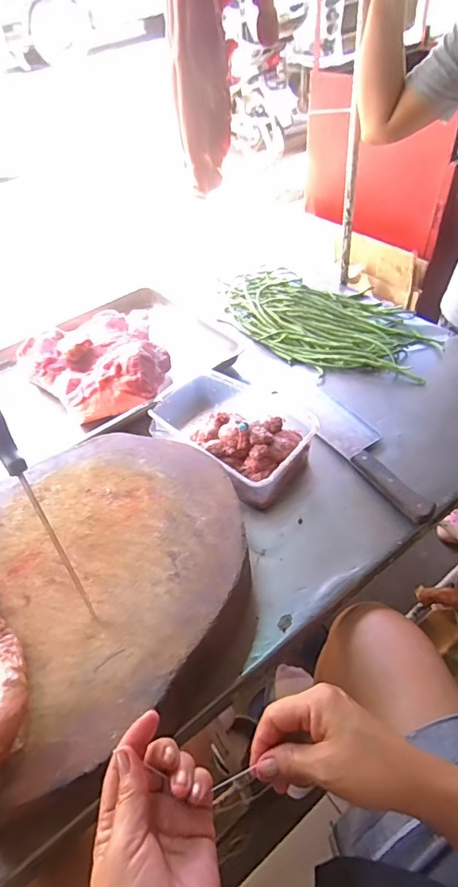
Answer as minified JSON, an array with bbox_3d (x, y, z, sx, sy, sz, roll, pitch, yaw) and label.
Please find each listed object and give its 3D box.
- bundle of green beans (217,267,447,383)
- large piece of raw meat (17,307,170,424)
[{"bbox_3d":[0.201,-0.270,0.978,0.295,0.046,0.495,-35,53,-24],"label":"bundle of green beans"},{"bbox_3d":[-0.258,-0.149,0.893,0.258,0.104,0.257,-19,48,-11],"label":"large piece of raw meat"}]

